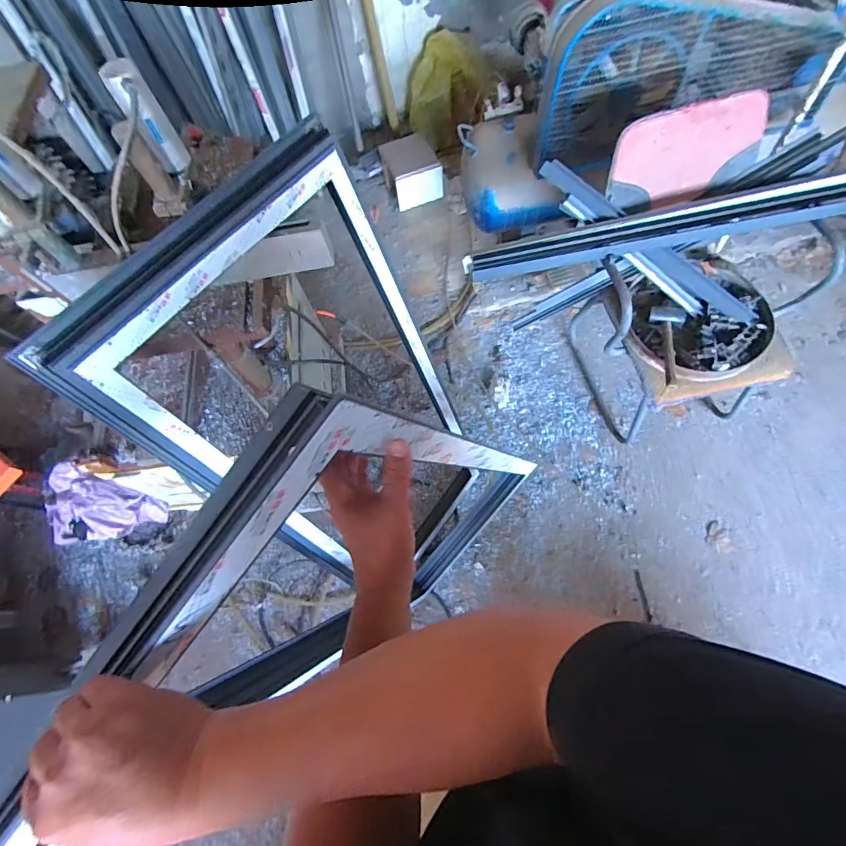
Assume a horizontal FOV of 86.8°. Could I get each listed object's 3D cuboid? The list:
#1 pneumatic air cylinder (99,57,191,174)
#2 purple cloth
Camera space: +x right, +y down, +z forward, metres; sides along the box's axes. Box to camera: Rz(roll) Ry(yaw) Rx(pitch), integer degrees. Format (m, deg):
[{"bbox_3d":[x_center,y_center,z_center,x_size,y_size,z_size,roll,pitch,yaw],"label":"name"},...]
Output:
[{"bbox_3d":[-0.370,-0.409,0.610,0.046,0.137,0.042,-30,67,-10],"label":"pneumatic air cylinder"},{"bbox_3d":[-1.004,0.271,1.365,0.291,0.149,0.233,16,70,14],"label":"purple cloth"}]

